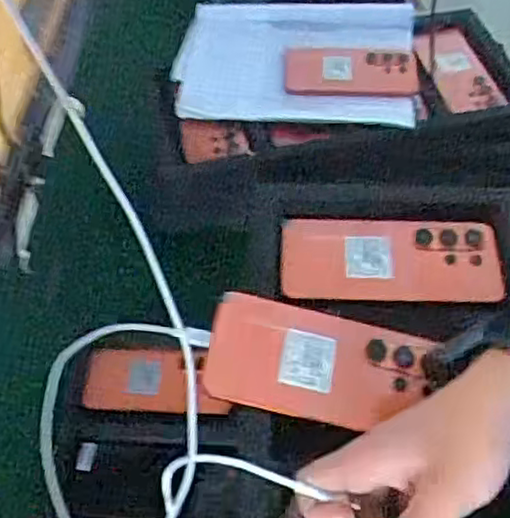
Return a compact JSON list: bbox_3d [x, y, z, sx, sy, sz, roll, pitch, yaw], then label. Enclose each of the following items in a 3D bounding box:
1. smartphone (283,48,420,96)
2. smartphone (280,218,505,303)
[{"bbox_3d":[0.121,-0.243,0.871,0.169,0.017,0.077,4,65,10],"label":"smartphone"},{"bbox_3d":[0.106,-0.001,0.539,0.168,0.015,0.071,2,54,5],"label":"smartphone"}]

